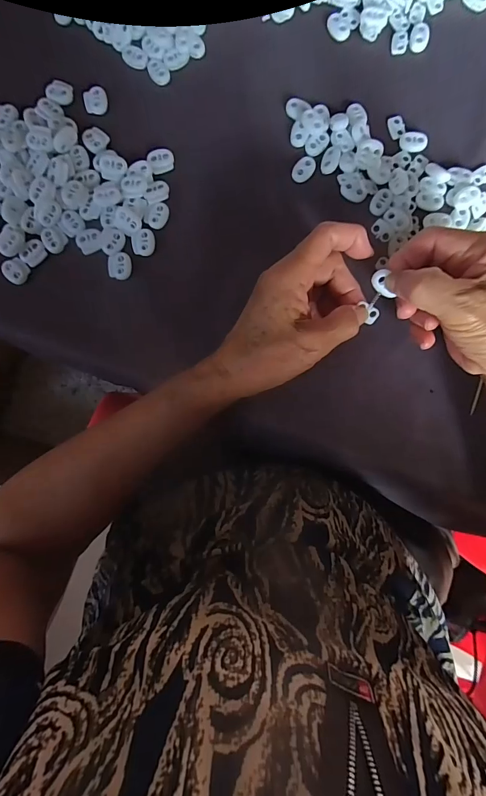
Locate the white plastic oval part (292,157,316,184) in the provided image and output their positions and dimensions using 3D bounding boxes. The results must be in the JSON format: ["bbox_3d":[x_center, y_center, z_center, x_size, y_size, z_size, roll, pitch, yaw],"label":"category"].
[{"bbox_3d":[0.051,-0.193,0.309,0.015,0.004,0.024,33,88,2],"label":"white plastic oval part"}]

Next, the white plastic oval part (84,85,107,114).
[{"bbox_3d":[-0.126,-0.256,0.314,0.019,0.004,0.023,-13,87,0],"label":"white plastic oval part"}]

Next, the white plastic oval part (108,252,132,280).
[{"bbox_3d":[-0.104,-0.111,0.308,0.019,0.004,0.022,5,87,1],"label":"white plastic oval part"}]

